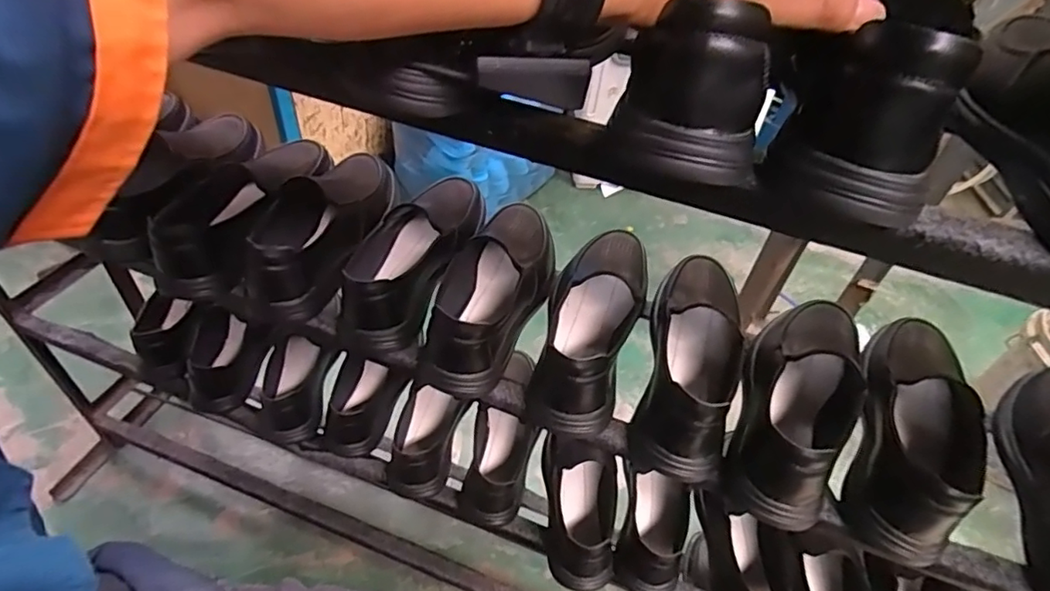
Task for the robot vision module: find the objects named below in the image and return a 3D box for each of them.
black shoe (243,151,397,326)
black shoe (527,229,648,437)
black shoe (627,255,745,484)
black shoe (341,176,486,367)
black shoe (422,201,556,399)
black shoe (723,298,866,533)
[{"bbox_3d":[-0.232,-0.087,0.665,0.100,0.084,0.255,13,46,5],"label":"black shoe"},{"bbox_3d":[0.073,0.025,0.595,0.082,0.087,0.243,17,46,10],"label":"black shoe"},{"bbox_3d":[0.165,0.053,0.578,0.074,0.084,0.254,14,46,7],"label":"black shoe"},{"bbox_3d":[-0.121,-0.050,0.654,0.108,0.088,0.251,14,46,6],"label":"black shoe"},{"bbox_3d":[-0.031,-0.014,0.627,0.097,0.076,0.260,16,46,9],"label":"black shoe"},{"bbox_3d":[0.263,0.095,0.548,0.099,0.079,0.244,26,48,18],"label":"black shoe"}]

